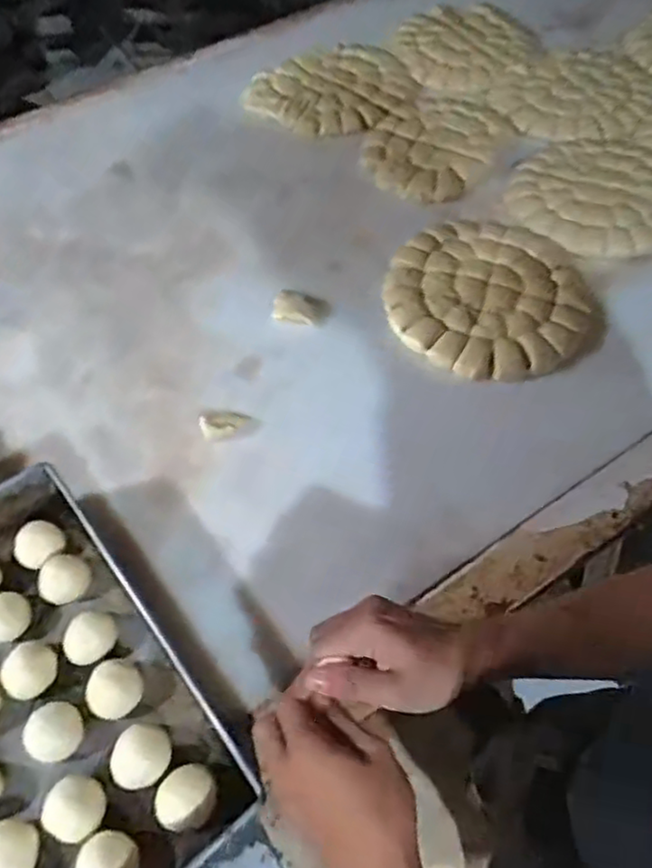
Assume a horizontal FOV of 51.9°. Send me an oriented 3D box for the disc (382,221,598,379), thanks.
[{"bbox_3d":[0.213,-0.192,0.894,0.259,0.032,0.281,-1,55,2],"label":"disc"}]

